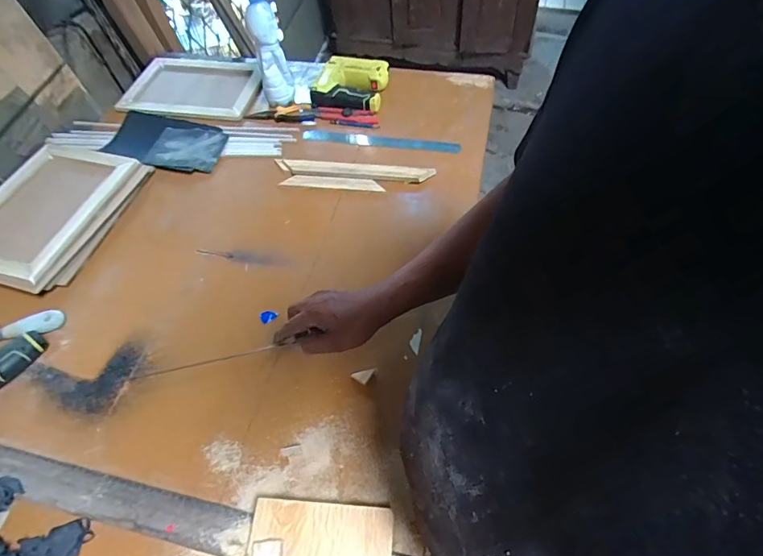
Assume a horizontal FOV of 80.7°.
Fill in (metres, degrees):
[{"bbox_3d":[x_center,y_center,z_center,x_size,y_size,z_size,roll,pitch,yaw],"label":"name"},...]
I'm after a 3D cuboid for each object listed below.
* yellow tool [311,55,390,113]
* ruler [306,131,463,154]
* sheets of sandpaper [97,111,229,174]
[{"bbox_3d":[-0.066,-0.432,1.004,0.149,0.043,0.152,9,57,9],"label":"yellow tool"},{"bbox_3d":[-0.002,-0.281,0.930,0.323,0.007,0.033,6,56,4],"label":"ruler"},{"bbox_3d":[-0.443,-0.281,0.918,0.233,0.028,0.151,10,57,10],"label":"sheets of sandpaper"}]

